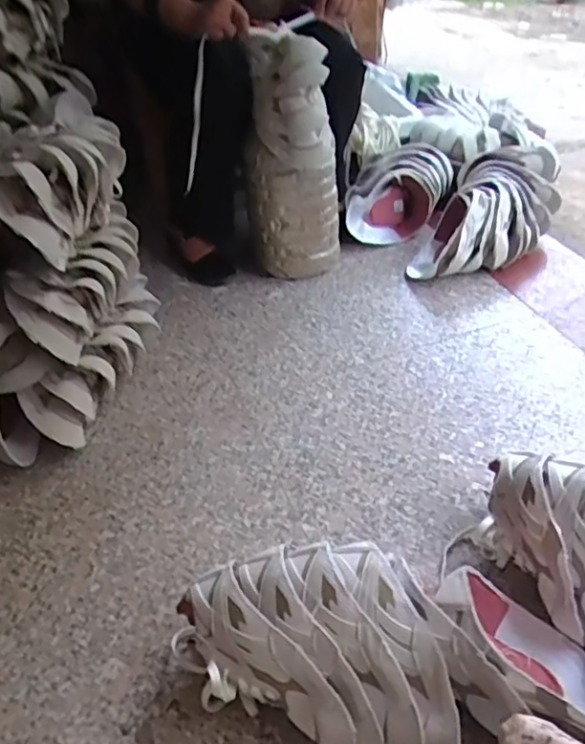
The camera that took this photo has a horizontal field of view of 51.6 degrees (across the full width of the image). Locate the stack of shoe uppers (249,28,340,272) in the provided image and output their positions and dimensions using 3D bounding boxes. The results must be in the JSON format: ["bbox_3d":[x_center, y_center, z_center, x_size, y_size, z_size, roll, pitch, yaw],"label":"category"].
[{"bbox_3d":[-0.004,-0.415,1.242,0.169,0.439,0.137,14,44,21],"label":"stack of shoe uppers"}]

